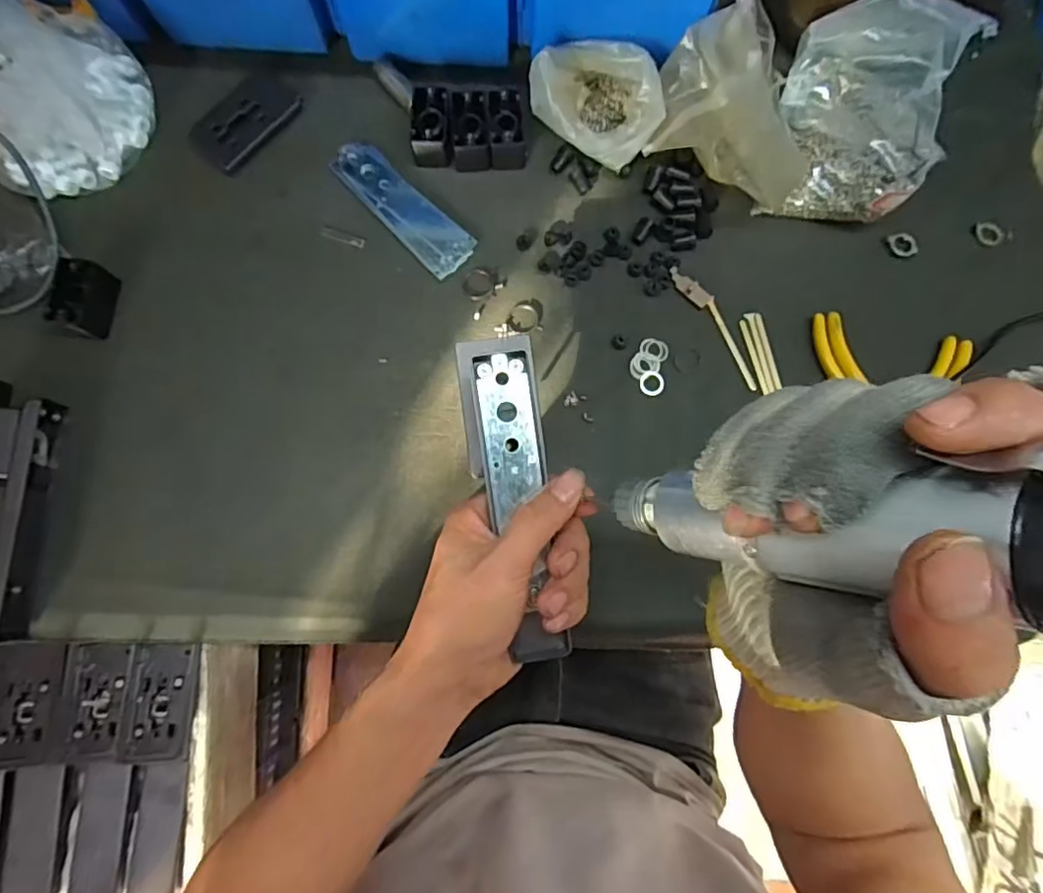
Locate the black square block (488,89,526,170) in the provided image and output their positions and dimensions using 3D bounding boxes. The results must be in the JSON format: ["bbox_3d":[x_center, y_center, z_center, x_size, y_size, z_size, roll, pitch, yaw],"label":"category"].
[{"bbox_3d":[-0.012,-0.258,0.484,0.028,0.028,0.052,-3,81,-1],"label":"black square block"}]

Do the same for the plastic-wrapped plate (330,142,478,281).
[{"bbox_3d":[-0.098,-0.196,0.483,0.141,0.004,0.042,45,83,6],"label":"plastic-wrapped plate"}]

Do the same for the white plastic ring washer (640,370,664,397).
[{"bbox_3d":[0.101,-0.049,0.459,0.019,0.004,0.021,19,81,3],"label":"white plastic ring washer"}]

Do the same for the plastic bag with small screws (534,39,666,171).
[{"bbox_3d":[0.060,-0.274,0.475,0.097,0.048,0.100,-24,81,-4],"label":"plastic bag with small screws"}]

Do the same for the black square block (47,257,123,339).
[{"bbox_3d":[-0.332,-0.114,0.451,0.024,0.036,0.052,9,81,1],"label":"black square block"}]

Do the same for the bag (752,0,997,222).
[{"bbox_3d":[0.250,-0.234,0.427,0.133,0.127,0.093,14,81,2],"label":"bag"}]

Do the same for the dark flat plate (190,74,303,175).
[{"bbox_3d":[-0.229,-0.270,0.487,0.058,0.010,0.085,37,82,5],"label":"dark flat plate"}]

